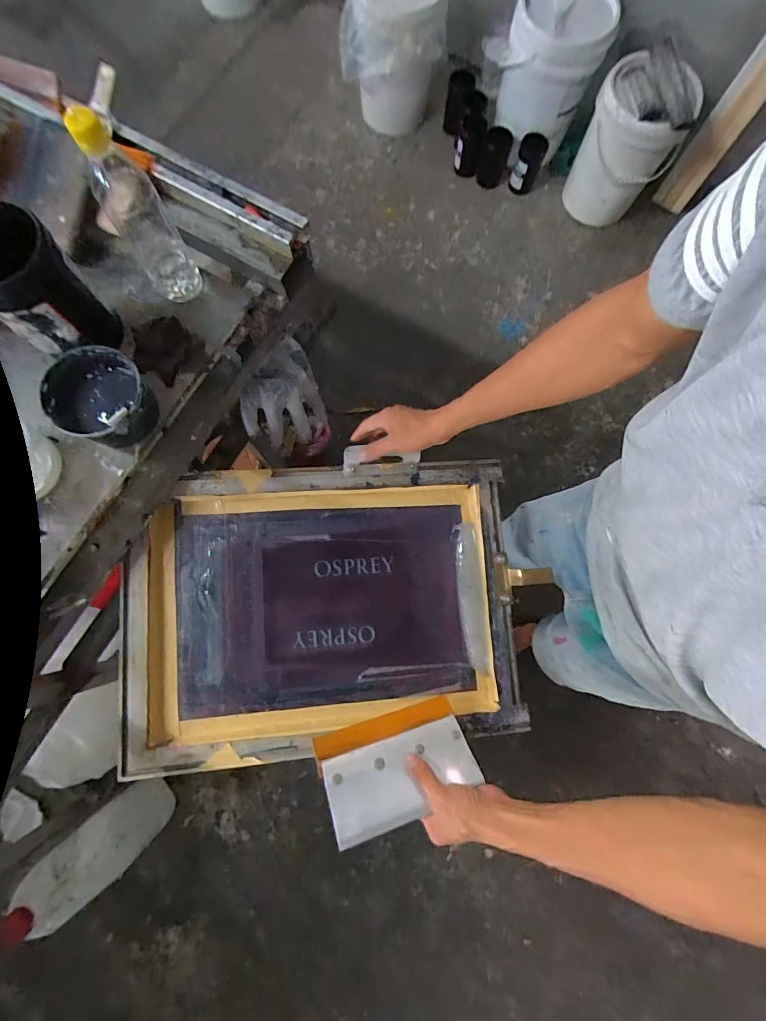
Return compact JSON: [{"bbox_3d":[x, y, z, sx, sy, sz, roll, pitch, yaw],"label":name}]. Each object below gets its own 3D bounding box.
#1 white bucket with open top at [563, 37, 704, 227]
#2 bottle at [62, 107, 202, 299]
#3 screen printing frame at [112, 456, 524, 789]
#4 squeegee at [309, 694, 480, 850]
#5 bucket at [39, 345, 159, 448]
[{"bbox_3d":[0.780,-1.172,1.379,0.294,0.389,0.298,30,80,5],"label":"white bucket with open top"},{"bbox_3d":[-0.285,-0.345,0.493,0.066,0.216,0.053,-34,82,-7],"label":"bottle"},{"bbox_3d":[-0.086,0.143,0.646,0.569,0.074,0.413,-4,79,-2],"label":"screen printing frame"},{"bbox_3d":[0.017,0.322,0.554,0.194,0.019,0.146,-9,40,-16],"label":"squeegee"},{"bbox_3d":[-0.345,-0.137,0.532,0.098,0.085,0.105,0,79,-1],"label":"bucket"}]

